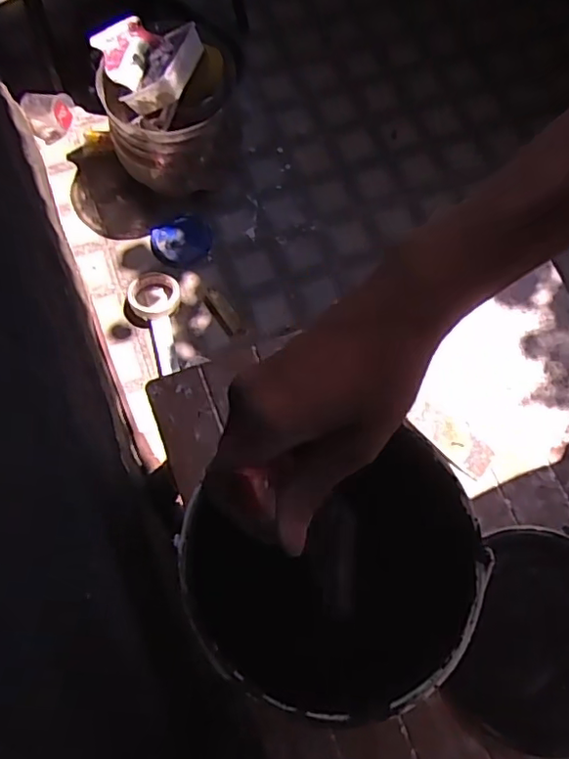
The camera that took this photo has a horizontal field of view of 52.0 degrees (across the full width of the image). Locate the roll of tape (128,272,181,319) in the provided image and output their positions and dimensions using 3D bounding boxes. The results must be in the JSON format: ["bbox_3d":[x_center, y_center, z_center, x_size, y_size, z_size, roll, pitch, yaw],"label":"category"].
[{"bbox_3d":[-0.240,-0.155,1.072,0.090,0.037,0.089,1,72,-2],"label":"roll of tape"}]

